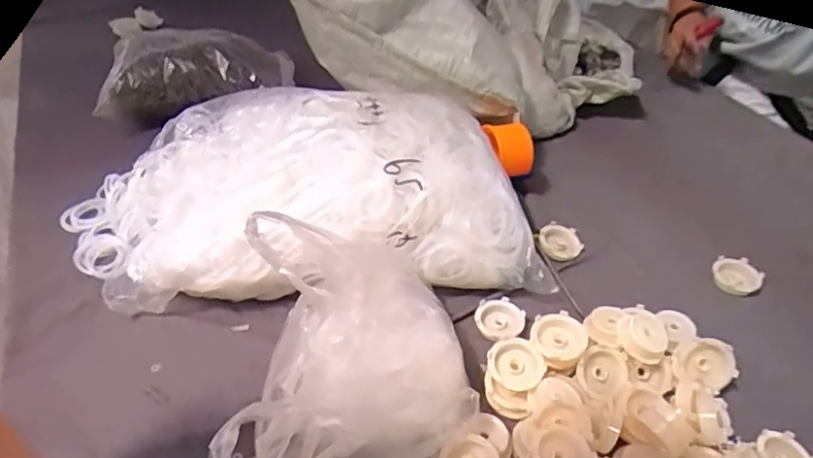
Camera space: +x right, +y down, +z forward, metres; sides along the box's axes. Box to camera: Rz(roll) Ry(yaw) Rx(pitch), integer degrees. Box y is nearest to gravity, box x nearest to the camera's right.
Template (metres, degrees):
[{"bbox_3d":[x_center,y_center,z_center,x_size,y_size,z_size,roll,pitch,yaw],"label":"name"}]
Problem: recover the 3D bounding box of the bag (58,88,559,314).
[{"bbox_3d":[-0.144,-0.054,0.695,0.587,0.177,0.269,-2,41,-5],"label":"bag"}]

